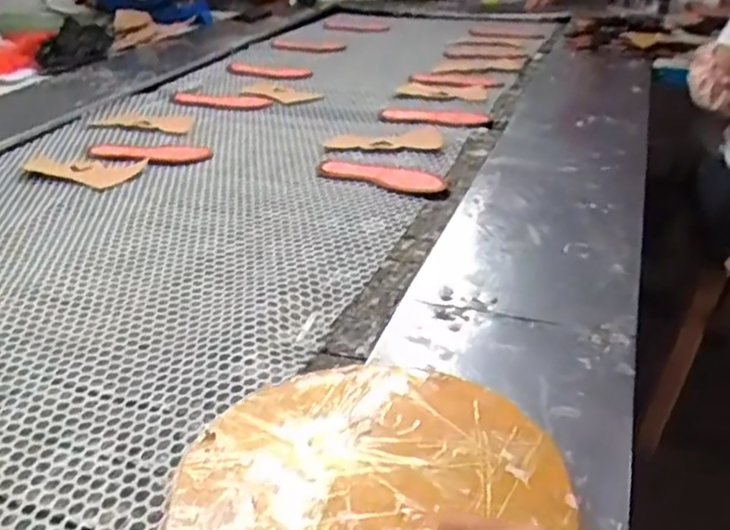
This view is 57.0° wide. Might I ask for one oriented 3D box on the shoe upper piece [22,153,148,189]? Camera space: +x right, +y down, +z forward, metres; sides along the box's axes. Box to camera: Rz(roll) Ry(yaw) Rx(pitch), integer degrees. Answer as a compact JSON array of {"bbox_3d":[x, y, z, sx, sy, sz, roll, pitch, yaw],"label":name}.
[{"bbox_3d":[-0.472,-0.158,1.113,0.196,0.008,0.105,5,31,9],"label":"shoe upper piece"}]

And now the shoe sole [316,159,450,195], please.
[{"bbox_3d":[0.023,-0.143,1.058,0.226,0.010,0.071,15,34,24],"label":"shoe sole"}]

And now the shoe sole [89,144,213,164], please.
[{"bbox_3d":[-0.378,-0.196,1.171,0.218,0.012,0.060,1,31,2],"label":"shoe sole"}]

